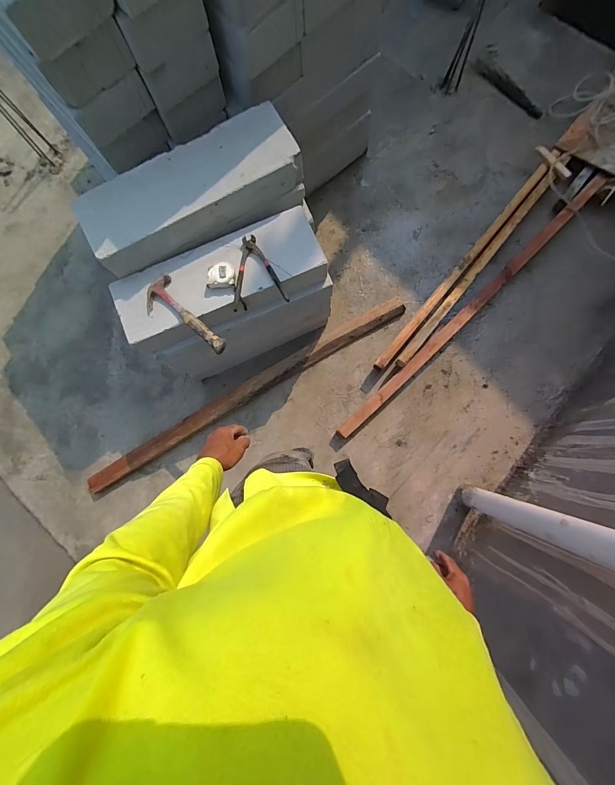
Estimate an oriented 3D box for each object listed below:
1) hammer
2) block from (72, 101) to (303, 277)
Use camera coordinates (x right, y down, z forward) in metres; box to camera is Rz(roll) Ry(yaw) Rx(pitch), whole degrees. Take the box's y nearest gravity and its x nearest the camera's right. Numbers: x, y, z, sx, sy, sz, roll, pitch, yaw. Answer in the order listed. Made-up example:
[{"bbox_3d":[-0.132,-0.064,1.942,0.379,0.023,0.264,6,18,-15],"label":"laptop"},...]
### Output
[{"bbox_3d":[-0.348,-0.201,0.901,0.104,0.027,0.282,-41,82,-4],"label":"hammer"},{"bbox_3d":[-0.320,-0.556,0.915,0.609,0.112,0.212,-30,82,-2],"label":"block"}]

